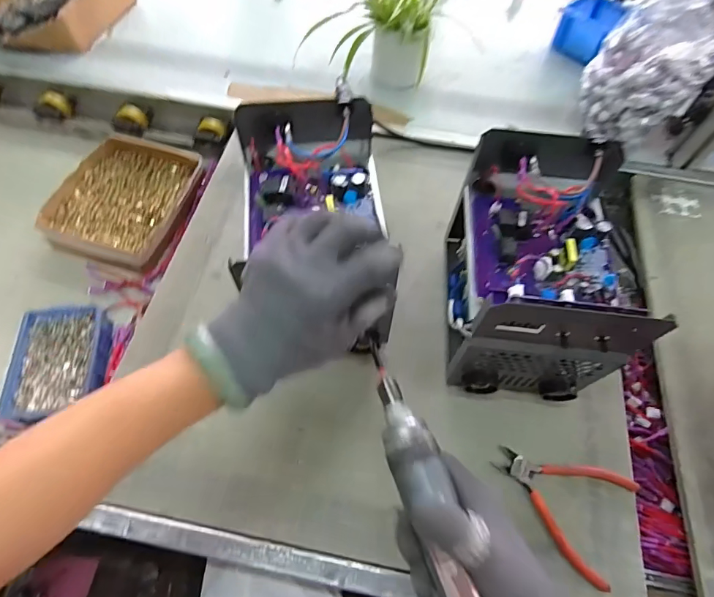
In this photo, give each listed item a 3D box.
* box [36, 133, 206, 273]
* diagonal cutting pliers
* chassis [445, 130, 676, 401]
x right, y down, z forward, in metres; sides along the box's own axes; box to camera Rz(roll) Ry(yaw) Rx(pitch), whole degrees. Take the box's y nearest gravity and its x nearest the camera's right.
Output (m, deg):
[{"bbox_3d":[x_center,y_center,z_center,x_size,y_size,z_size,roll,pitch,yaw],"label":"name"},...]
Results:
[{"bbox_3d":[-0.371,-0.164,0.694,0.204,0.040,0.235,19,62,8],"label":"box"},{"bbox_3d":[0.211,0.203,0.444,0.135,0.011,0.108,32,65,15],"label":"diagonal cutting pliers"},{"bbox_3d":[0.188,-0.029,0.462,0.147,0.168,0.226,5,61,1],"label":"chassis"}]

